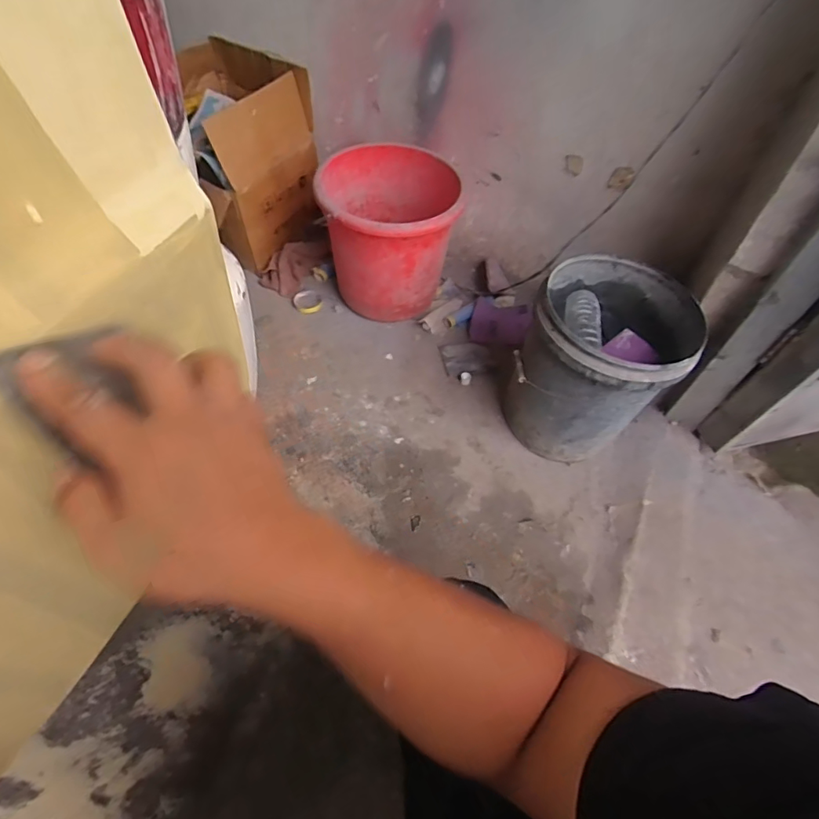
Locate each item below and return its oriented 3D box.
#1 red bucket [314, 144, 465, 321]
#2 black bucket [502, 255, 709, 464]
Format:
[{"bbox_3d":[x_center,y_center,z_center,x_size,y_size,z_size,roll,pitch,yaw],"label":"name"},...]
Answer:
[{"bbox_3d":[-0.062,-0.445,1.289,0.338,0.324,0.327,3,52,-3],"label":"red bucket"},{"bbox_3d":[0.386,-0.079,1.056,0.294,0.371,0.304,3,52,-3],"label":"black bucket"}]

